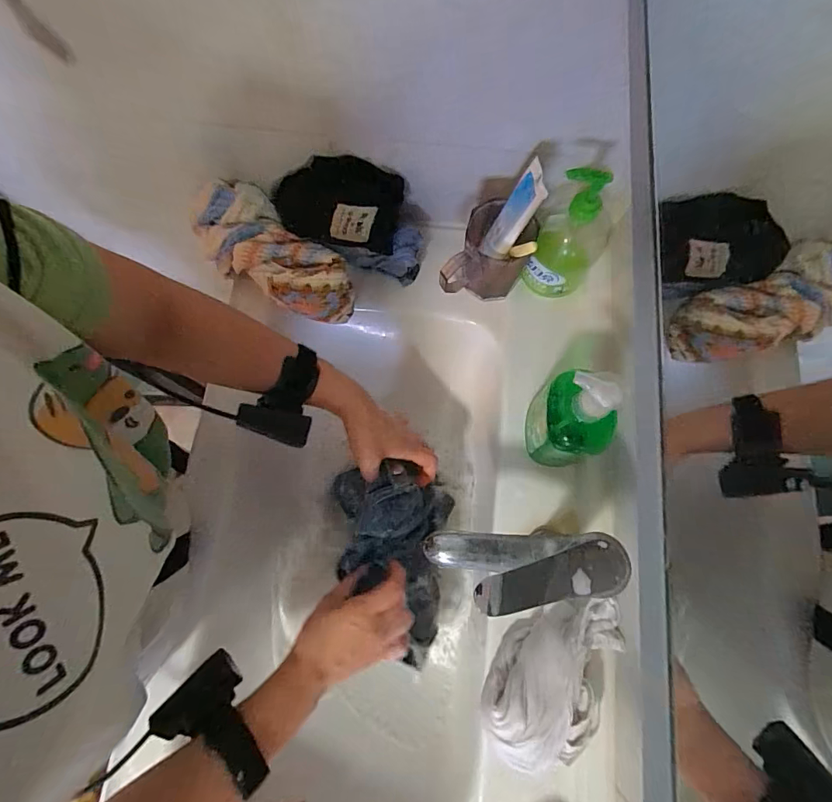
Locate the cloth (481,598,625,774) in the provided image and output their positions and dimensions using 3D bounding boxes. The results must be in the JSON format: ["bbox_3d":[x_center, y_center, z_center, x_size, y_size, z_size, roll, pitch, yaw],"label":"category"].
[{"bbox_3d":[0.129,0.255,0.413,0.092,0.055,0.168,34,77,9],"label":"cloth"}]

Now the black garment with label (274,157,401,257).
[{"bbox_3d":[-0.098,-0.224,0.523,0.160,0.084,0.085,3,74,1],"label":"black garment with label"}]

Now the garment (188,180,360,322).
[{"bbox_3d":[-0.184,-0.181,0.531,0.241,0.067,0.098,37,77,9],"label":"garment"}]

